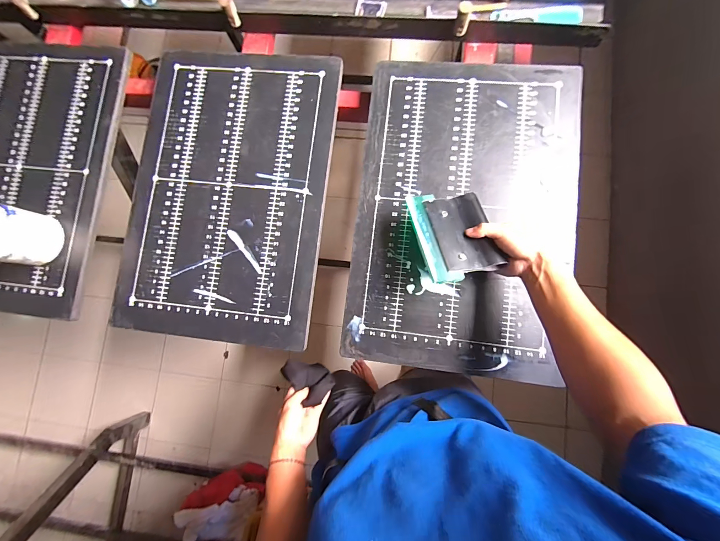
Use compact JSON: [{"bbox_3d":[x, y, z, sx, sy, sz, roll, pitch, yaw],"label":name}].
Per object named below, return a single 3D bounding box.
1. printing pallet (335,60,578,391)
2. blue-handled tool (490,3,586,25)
[{"bbox_3d":[0.195,-0.116,0.578,0.388,0.020,0.587,6,83,6],"label":"printing pallet"},{"bbox_3d":[0.349,-0.503,0.603,0.169,0.026,0.027,2,83,5],"label":"blue-handled tool"}]

